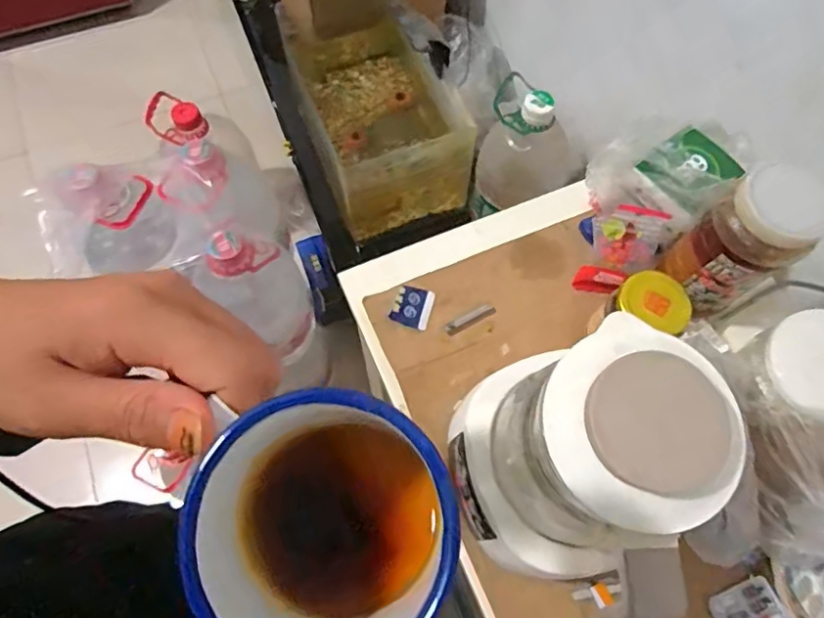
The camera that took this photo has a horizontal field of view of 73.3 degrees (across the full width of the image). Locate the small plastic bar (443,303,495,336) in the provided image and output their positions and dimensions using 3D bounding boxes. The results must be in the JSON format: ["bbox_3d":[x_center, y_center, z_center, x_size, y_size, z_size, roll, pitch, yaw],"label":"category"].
[{"bbox_3d":[0.059,0.010,0.562,0.054,0.005,0.013,-26,70,-12],"label":"small plastic bar"}]

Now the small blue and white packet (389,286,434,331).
[{"bbox_3d":[0.001,-0.004,0.561,0.038,0.011,0.044,17,68,6],"label":"small blue and white packet"}]

